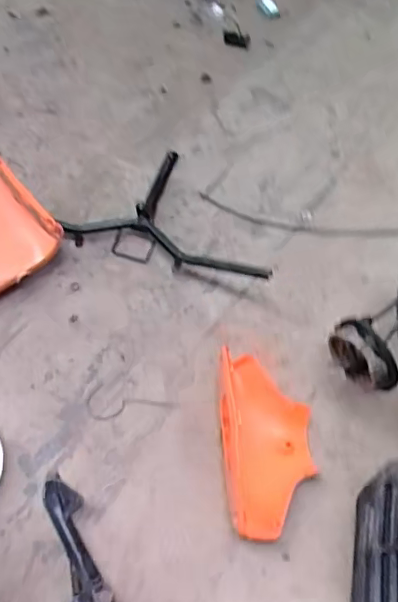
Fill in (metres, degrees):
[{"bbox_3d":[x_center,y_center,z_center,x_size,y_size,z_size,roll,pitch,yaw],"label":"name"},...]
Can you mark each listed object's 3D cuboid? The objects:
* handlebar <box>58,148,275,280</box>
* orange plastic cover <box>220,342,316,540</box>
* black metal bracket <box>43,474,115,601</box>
[{"bbox_3d":[-0.082,-0.100,1.117,0.287,0.090,0.351,-23,59,-21],"label":"handlebar"},{"bbox_3d":[0.108,0.215,0.898,0.151,0.098,0.296,2,54,-4],"label":"orange plastic cover"},{"bbox_3d":[-0.196,0.354,0.796,0.111,0.054,0.195,-19,58,-18],"label":"black metal bracket"}]

